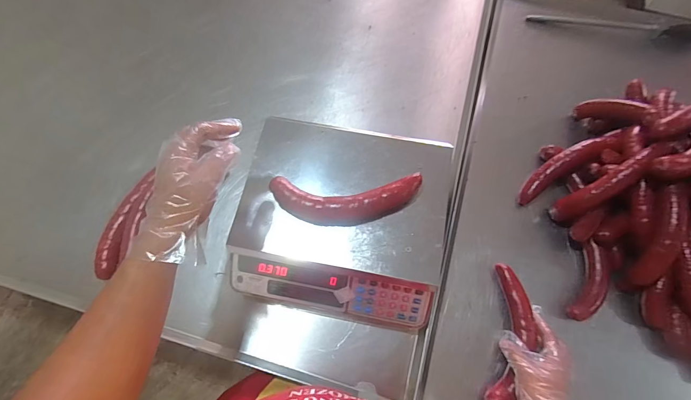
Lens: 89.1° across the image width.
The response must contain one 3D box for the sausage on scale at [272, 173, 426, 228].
[{"bbox_3d":[0.005,0.002,0.576,0.241,0.043,0.077,-2,70,-1],"label":"sausage on scale"}]

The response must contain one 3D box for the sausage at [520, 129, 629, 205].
[{"bbox_3d":[0.438,-0.069,0.698,0.223,0.038,0.055,-35,72,14],"label":"sausage"}]

